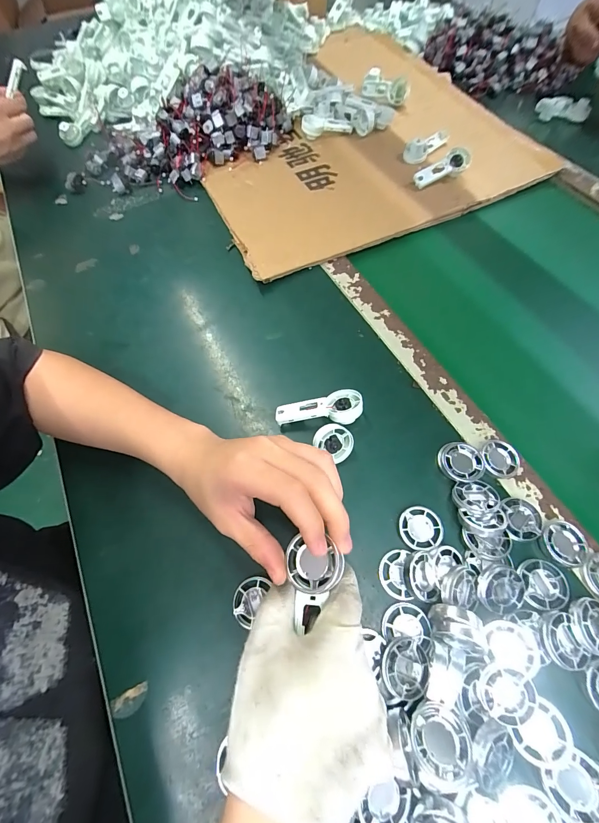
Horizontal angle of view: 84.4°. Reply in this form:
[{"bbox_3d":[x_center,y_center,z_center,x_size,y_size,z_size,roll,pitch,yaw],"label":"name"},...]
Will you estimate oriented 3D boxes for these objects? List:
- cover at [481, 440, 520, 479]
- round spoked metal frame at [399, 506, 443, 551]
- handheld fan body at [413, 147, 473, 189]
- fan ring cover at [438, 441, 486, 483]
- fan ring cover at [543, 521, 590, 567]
[{"bbox_3d":[0.204,0.049,0.338,0.037,0.012,0.039,7,64,5],"label":"cover"},{"bbox_3d":[0.113,0.109,0.307,0.040,0.008,0.038,-1,64,2],"label":"round spoked metal frame"},{"bbox_3d":[0.231,-0.393,0.537,0.083,0.028,0.034,-22,64,8],"label":"handheld fan body"},{"bbox_3d":[0.161,0.052,0.332,0.041,0.019,0.041,-30,67,-12],"label":"fan ring cover"},{"bbox_3d":[0.241,0.118,0.295,0.039,0.004,0.037,4,64,4],"label":"fan ring cover"}]

